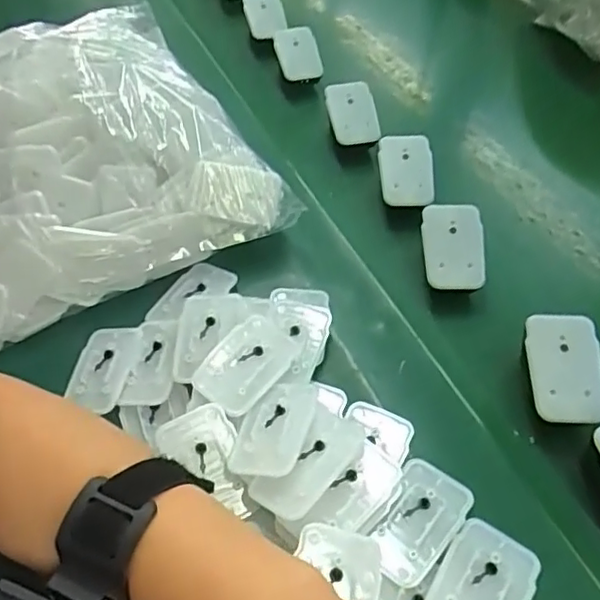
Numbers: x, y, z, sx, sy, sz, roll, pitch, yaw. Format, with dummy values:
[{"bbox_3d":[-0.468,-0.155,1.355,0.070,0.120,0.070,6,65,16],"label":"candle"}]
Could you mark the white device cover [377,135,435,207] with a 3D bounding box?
[{"bbox_3d":[0.089,-0.108,0.505,0.045,0.006,0.063,-3,74,-2],"label":"white device cover"}]

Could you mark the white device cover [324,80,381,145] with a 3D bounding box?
[{"bbox_3d":[0.048,-0.173,0.559,0.042,0.010,0.060,-14,83,7],"label":"white device cover"}]

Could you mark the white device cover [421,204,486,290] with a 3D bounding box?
[{"bbox_3d":[0.114,-0.040,0.449,0.044,0.008,0.065,-1,77,5],"label":"white device cover"}]

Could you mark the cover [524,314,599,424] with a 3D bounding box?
[{"bbox_3d":[0.165,0.042,0.377,0.044,0.006,0.067,-2,71,2],"label":"cover"}]

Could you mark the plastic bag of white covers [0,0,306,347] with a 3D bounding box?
[{"bbox_3d":[-0.194,-0.133,0.510,0.280,0.104,0.292,-21,53,-14],"label":"plastic bag of white covers"}]

